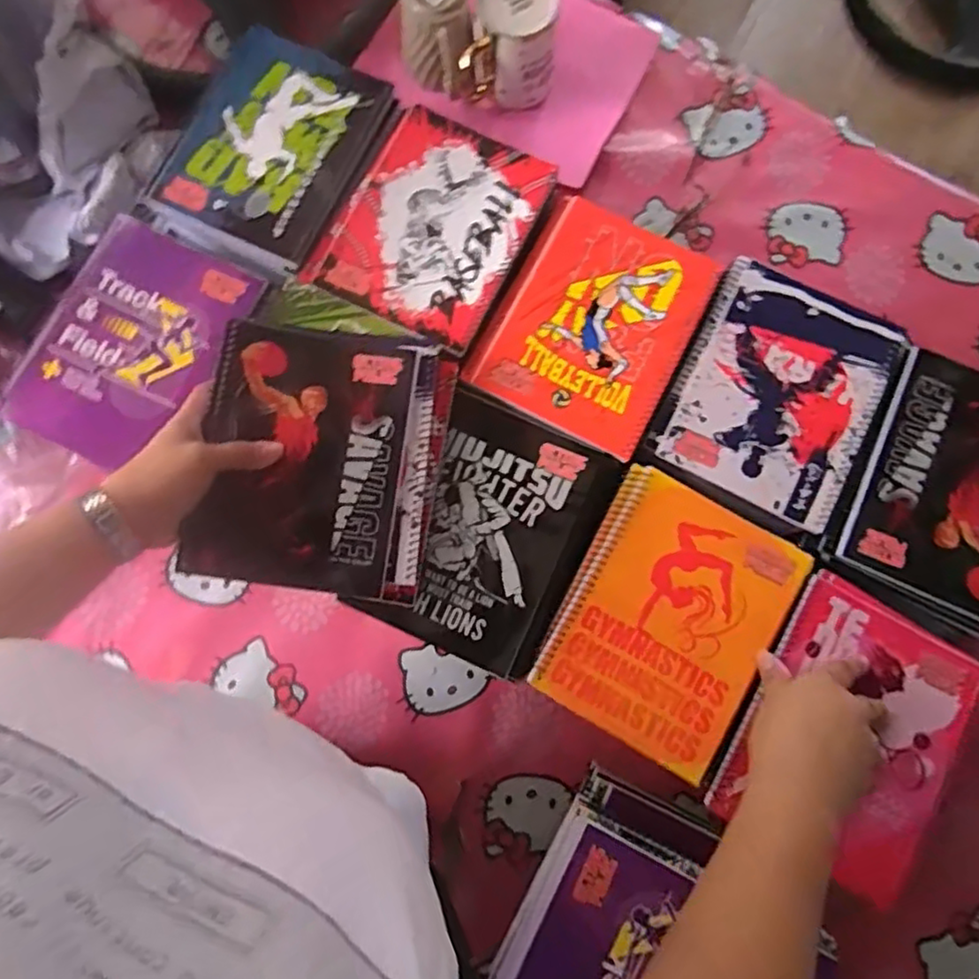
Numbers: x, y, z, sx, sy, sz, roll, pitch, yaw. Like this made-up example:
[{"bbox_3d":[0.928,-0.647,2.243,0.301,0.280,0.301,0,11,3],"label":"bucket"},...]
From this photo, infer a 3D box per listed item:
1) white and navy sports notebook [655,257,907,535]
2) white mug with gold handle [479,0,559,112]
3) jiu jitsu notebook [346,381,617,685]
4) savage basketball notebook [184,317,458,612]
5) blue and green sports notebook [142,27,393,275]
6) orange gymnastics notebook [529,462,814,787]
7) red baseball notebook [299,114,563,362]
[{"bbox_3d":[0.251,-0.084,0.570,0.164,0.011,0.203,26,79,4],"label":"white and navy sports notebook"},{"bbox_3d":[0.027,-0.453,0.672,0.079,0.091,0.071,-7,80,-2],"label":"white mug with gold handle"},{"bbox_3d":[0.004,0.038,0.542,0.143,0.007,0.195,26,79,4],"label":"jiu jitsu notebook"},{"bbox_3d":[-0.124,-0.020,0.517,0.177,0.022,0.201,8,79,-9],"label":"savage basketball notebook"},{"bbox_3d":[-0.196,-0.311,0.606,0.152,0.012,0.205,25,79,4],"label":"blue and green sports notebook"},{"bbox_3d":[0.144,0.103,0.530,0.157,0.008,0.199,30,80,4],"label":"orange gymnastics notebook"},{"bbox_3d":[-0.051,-0.236,0.590,0.159,0.010,0.195,27,79,4],"label":"red baseball notebook"}]

